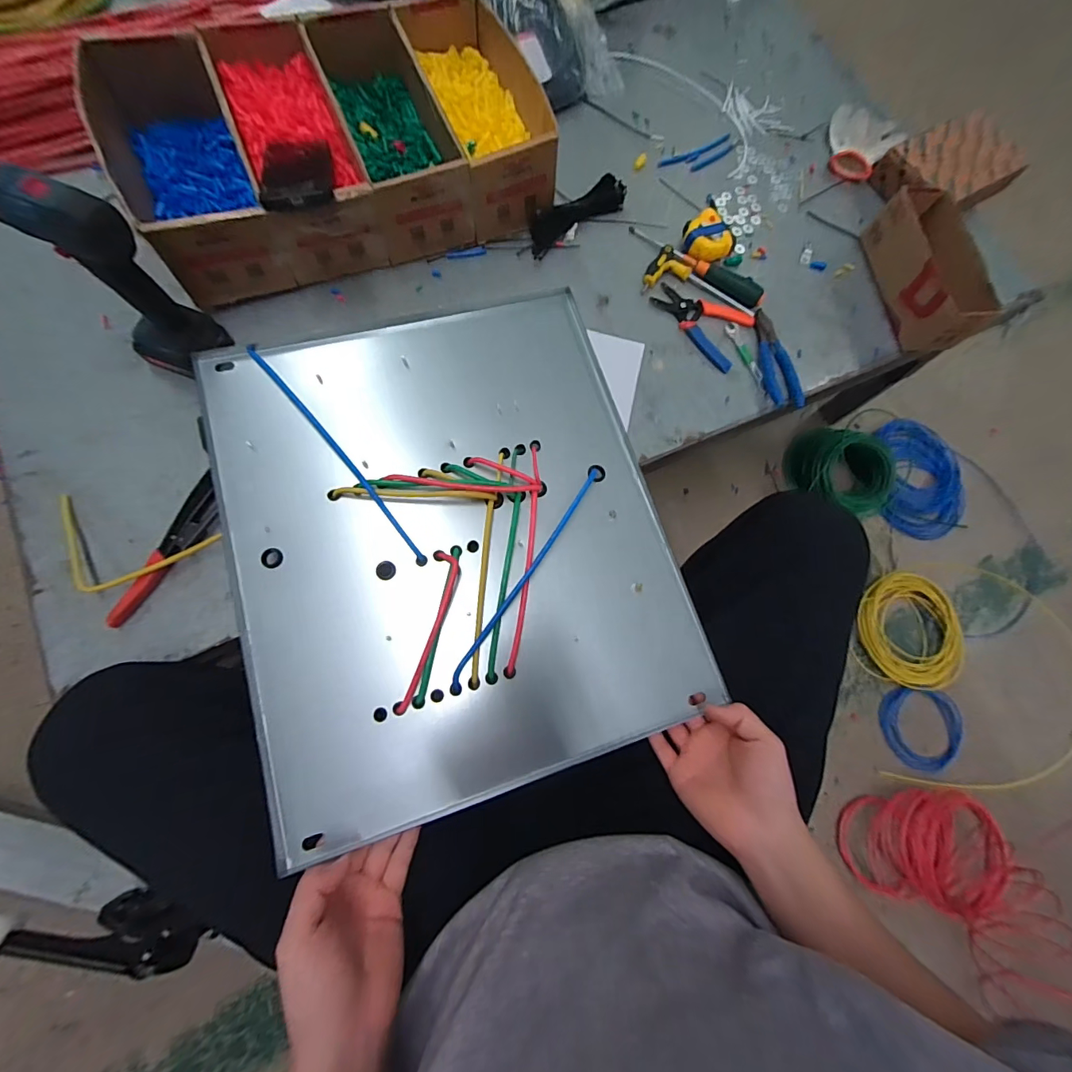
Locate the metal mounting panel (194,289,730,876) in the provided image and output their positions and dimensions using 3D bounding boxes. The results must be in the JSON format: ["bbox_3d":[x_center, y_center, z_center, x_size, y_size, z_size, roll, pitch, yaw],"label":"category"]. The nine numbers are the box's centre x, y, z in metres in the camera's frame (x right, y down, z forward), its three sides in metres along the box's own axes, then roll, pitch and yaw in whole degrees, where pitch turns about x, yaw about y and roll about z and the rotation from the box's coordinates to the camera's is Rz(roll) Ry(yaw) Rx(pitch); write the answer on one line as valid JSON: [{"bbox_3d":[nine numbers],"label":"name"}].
[{"bbox_3d":[-0.082,-0.005,0.472,0.428,0.017,0.499,-16,79,-10],"label":"metal mounting panel"}]

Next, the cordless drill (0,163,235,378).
[{"bbox_3d":[-0.456,-0.274,0.472,0.145,0.201,0.096,31,84,6],"label":"cordless drill"}]

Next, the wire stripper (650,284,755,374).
[{"bbox_3d":[0.239,-0.316,0.665,0.146,0.018,0.104,31,84,6],"label":"wire stripper"}]

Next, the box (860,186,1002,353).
[{"bbox_3d":[0.592,-0.406,0.671,0.104,0.065,0.243,-9,82,1],"label":"box"}]

